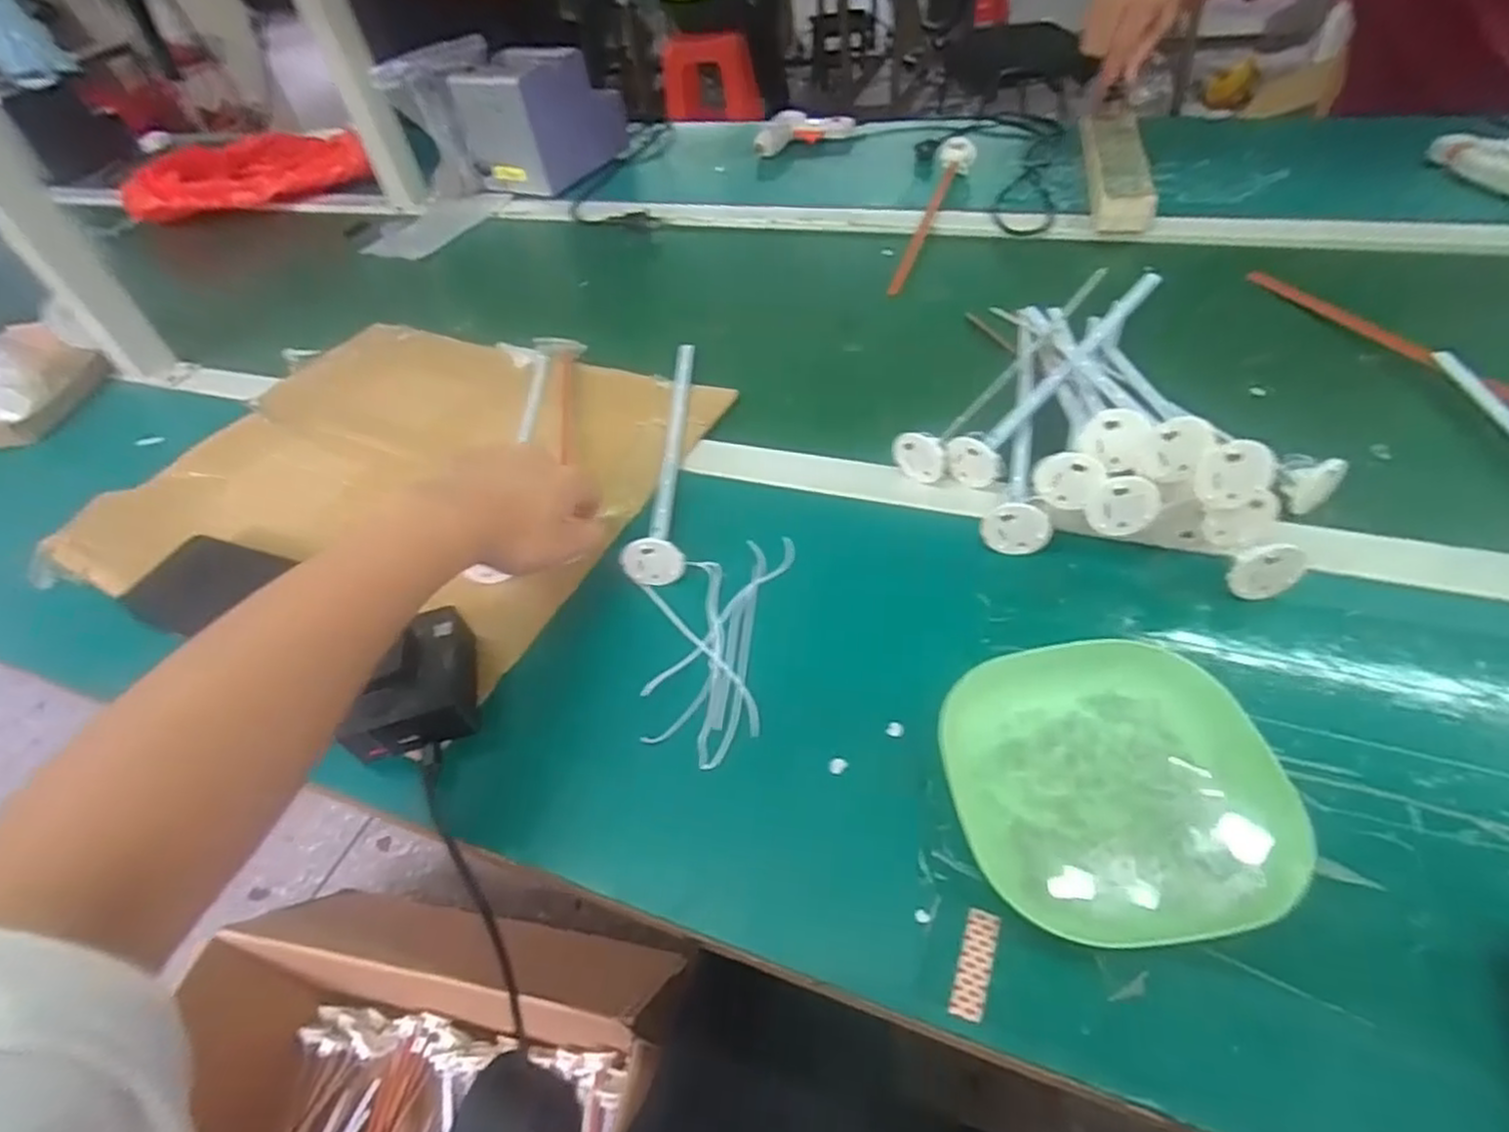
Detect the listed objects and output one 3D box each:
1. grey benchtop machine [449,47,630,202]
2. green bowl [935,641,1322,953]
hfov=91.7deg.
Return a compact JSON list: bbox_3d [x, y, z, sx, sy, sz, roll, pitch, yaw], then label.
[{"bbox_3d":[-0.286,-0.610,1.007,0.133,0.153,0.186,14,51,21],"label":"grey benchtop machine"},{"bbox_3d":[0.165,0.104,0.347,0.132,0.035,0.133,-9,47,2],"label":"green bowl"}]

